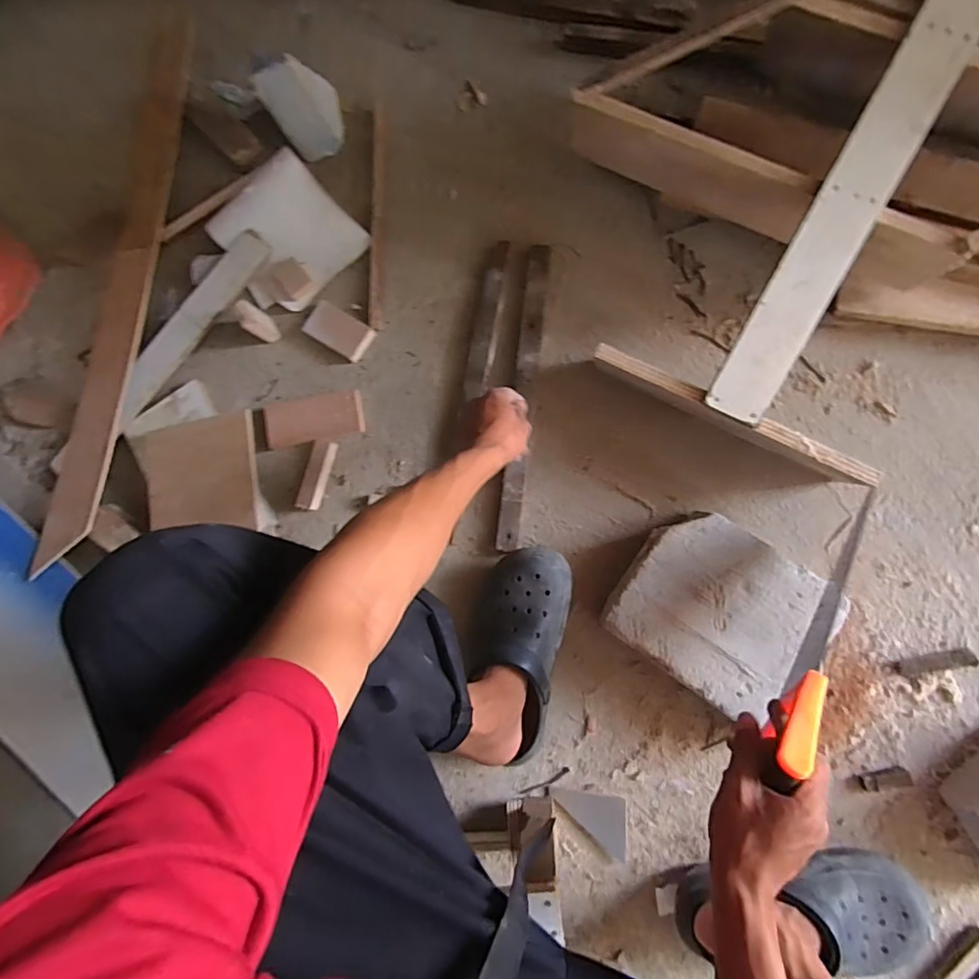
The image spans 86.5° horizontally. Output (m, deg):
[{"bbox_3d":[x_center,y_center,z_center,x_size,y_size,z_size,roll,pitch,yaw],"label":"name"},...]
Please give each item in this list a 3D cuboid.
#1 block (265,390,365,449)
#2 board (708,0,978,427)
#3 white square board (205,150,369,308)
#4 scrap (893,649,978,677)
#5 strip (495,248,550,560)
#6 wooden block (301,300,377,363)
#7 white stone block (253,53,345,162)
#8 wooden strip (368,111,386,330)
[{"bbox_3d":[-0.262,-0.103,0.781,0.146,0.019,0.065,-13,82,4],"label":"block"},{"bbox_3d":[0.392,-0.307,0.570,0.069,0.015,0.494,27,99,8],"label":"board"},{"bbox_3d":[-0.311,-0.393,0.788,0.176,0.052,0.195,-43,81,0],"label":"white square board"},{"bbox_3d":[0.559,0.219,0.655,0.089,0.013,0.022,-14,74,12],"label":"scrap"},{"bbox_3d":[0.050,-0.138,0.748,0.033,0.022,0.448,6,84,7],"label":"strip"},{"bbox_3d":[-0.227,-0.239,0.782,0.099,0.020,0.059,31,87,8],"label":"wooden block"},{"bbox_3d":[-0.273,-0.571,0.770,0.104,0.129,0.064,-32,81,1],"label":"white stone block"},{"bbox_3d":[-0.170,-0.416,0.794,0.025,0.011,0.346,0,83,6],"label":"wooden strip"}]

